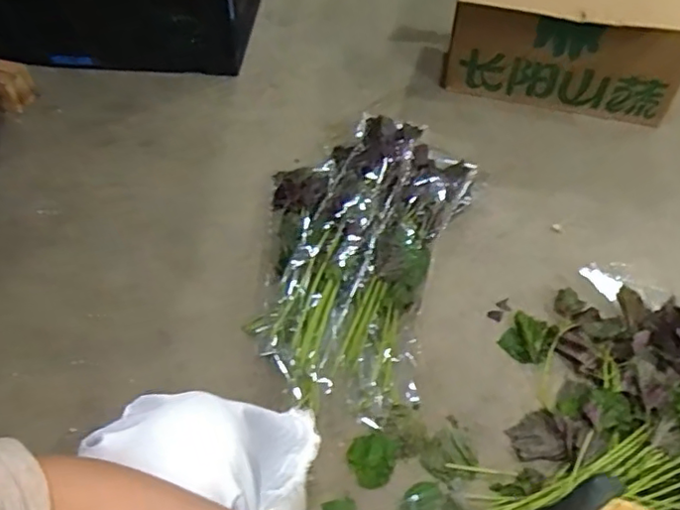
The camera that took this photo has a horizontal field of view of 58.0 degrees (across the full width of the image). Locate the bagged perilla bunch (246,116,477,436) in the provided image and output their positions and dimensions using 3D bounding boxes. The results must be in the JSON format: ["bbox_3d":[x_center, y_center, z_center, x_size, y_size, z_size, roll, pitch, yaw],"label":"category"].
[{"bbox_3d":[0.021,-0.027,1.062,0.343,0.093,0.583,14,52,11],"label":"bagged perilla bunch"}]

